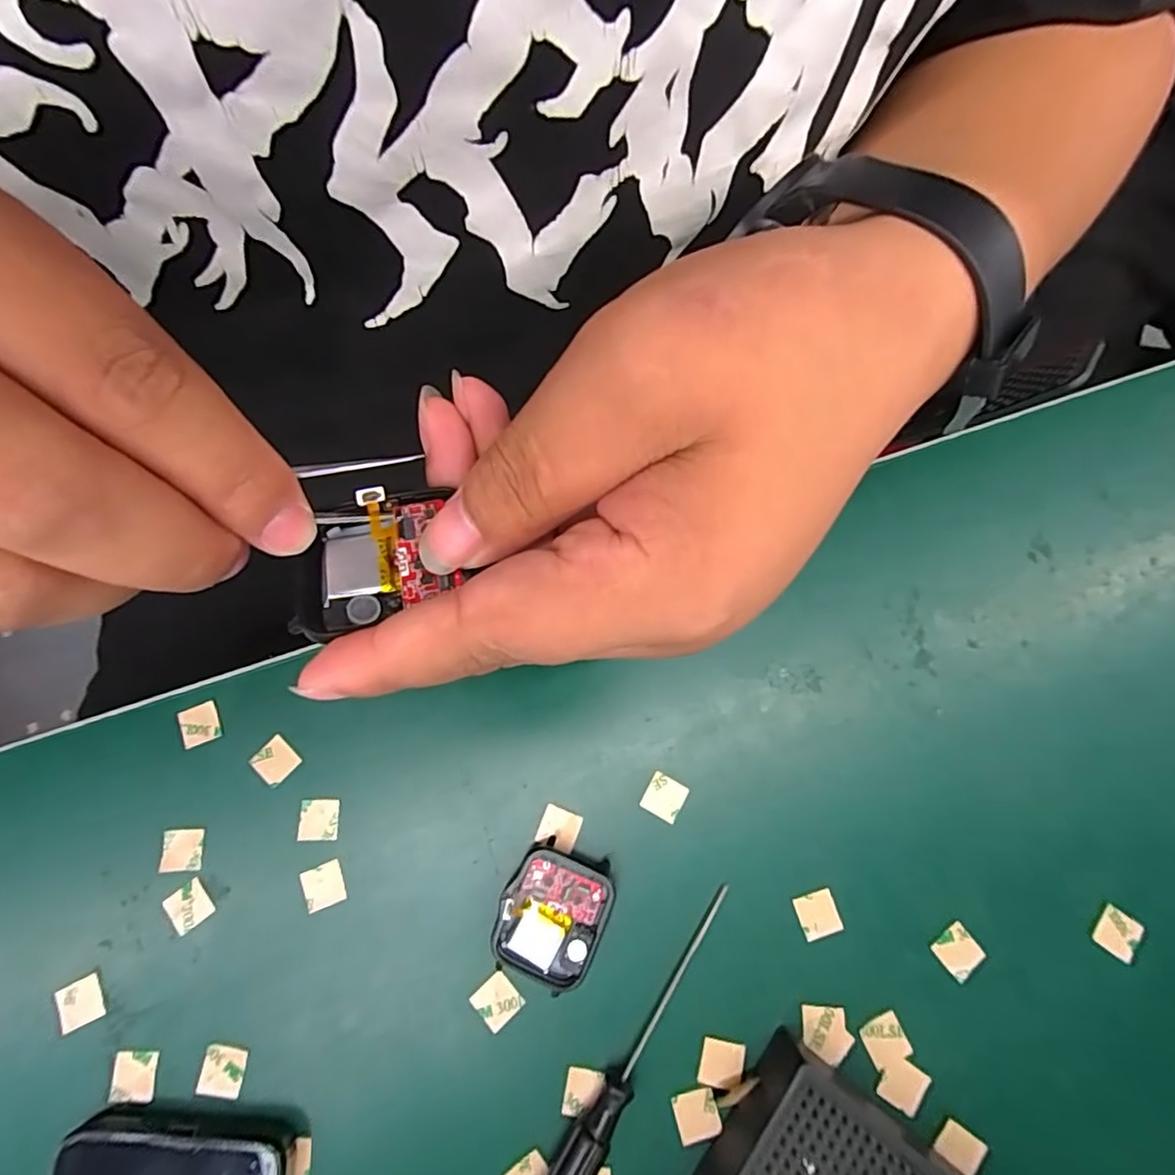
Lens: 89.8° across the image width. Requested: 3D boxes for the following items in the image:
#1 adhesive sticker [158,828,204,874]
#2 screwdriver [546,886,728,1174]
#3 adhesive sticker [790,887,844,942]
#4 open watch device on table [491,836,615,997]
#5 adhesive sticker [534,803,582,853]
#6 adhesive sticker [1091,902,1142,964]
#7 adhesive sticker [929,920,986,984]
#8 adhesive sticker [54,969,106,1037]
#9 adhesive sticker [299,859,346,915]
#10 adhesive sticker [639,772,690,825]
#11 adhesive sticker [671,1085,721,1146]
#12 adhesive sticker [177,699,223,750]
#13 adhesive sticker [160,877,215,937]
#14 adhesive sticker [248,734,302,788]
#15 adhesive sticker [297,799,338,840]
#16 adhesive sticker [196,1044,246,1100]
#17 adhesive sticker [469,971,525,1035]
[{"bbox_3d":[-0.159,0.103,0.231,0.015,0.004,0.016,-3,80,-8],"label":"adhesive sticker"},{"bbox_3d":[0.016,0.171,0.211,0.013,0.013,0.130,33,78,7],"label":"screwdriver"},{"bbox_3d":[0.089,0.127,0.229,0.016,0.004,0.016,-19,79,-1],"label":"adhesive sticker"},{"bbox_3d":[-0.013,0.124,0.222,0.039,0.012,0.047,23,77,5],"label":"open watch device on table"},{"bbox_3d":[-0.011,0.095,0.233,0.015,0.004,0.016,20,77,4],"label":"adhesive sticker"},{"bbox_3d":[0.206,0.134,0.229,0.014,0.004,0.016,31,78,7],"label":"adhesive sticker"},{"bbox_3d":[0.143,0.140,0.226,0.016,0.004,0.016,-35,79,-8],"label":"adhesive sticker"},{"bbox_3d":[-0.188,0.154,0.218,0.015,0.004,0.015,-24,75,-15],"label":"adhesive sticker"},{"bbox_3d":[-0.103,0.116,0.228,0.016,0.004,0.015,-22,77,-6],"label":"adhesive sticker"},{"bbox_3d":[0.031,0.085,0.238,0.015,0.004,0.016,30,79,6],"label":"adhesive sticker"},{"bbox_3d":[0.040,0.191,0.213,0.016,0.004,0.016,-15,77,-1],"label":"adhesive sticker"},{"bbox_3d":[-0.160,0.056,0.242,0.015,0.004,0.016,-19,77,-5],"label":"adhesive sticker"},{"bbox_3d":[-0.154,0.123,0.227,0.016,0.004,0.015,-36,83,-11],"label":"adhesive sticker"},{"bbox_3d":[-0.127,0.071,0.240,0.016,0.004,0.016,43,79,9],"label":"adhesive sticker"},{"bbox_3d":[-0.108,0.093,0.235,0.015,0.004,0.015,0,74,-5],"label":"adhesive sticker"},{"bbox_3d":[-0.133,0.176,0.214,0.015,0.004,0.016,8,71,-8],"label":"adhesive sticker"},{"bbox_3d":[-0.034,0.155,0.220,0.016,0.004,0.016,-40,80,-9],"label":"adhesive sticker"}]

